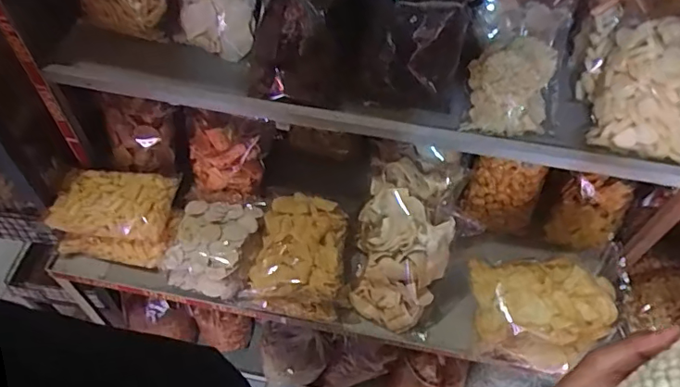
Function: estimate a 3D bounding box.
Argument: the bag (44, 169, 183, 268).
[{"bbox_3d":[-0.429,0.043,1.005,0.224,0.101,0.148,5,53,2],"label":"bag"}]

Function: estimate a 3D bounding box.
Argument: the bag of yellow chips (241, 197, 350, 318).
[{"bbox_3d":[-0.076,0.112,0.978,0.162,0.093,0.203,7,53,3],"label":"bag of yellow chips"}]

